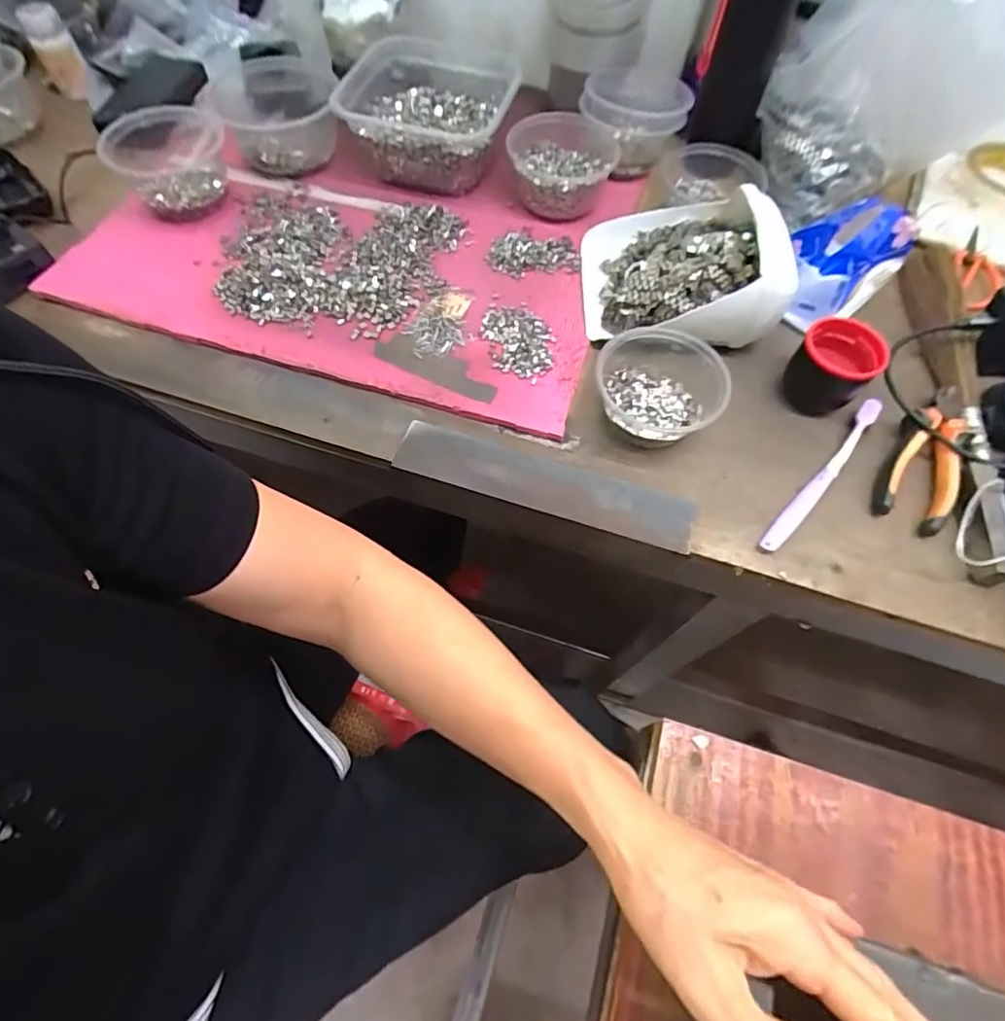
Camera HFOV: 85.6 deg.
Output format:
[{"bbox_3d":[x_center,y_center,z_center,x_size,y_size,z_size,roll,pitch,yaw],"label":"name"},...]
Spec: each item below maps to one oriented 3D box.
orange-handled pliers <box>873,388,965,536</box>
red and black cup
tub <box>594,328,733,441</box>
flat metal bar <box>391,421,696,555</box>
[{"bbox_3d":[0.361,-0.049,0.460,0.052,0.024,0.140,28,65,12],"label":"orange-handled pliers"},{"bbox_3d":[0.288,-0.125,0.479,0.066,0.064,0.055,39,68,17],"label":"red and black cup"},{"bbox_3d":[0.133,-0.105,0.465,0.103,0.058,0.099,1,62,-2],"label":"tub"},{"bbox_3d":[0.032,-0.023,0.446,0.244,0.004,0.048,17,63,6],"label":"flat metal bar"}]

